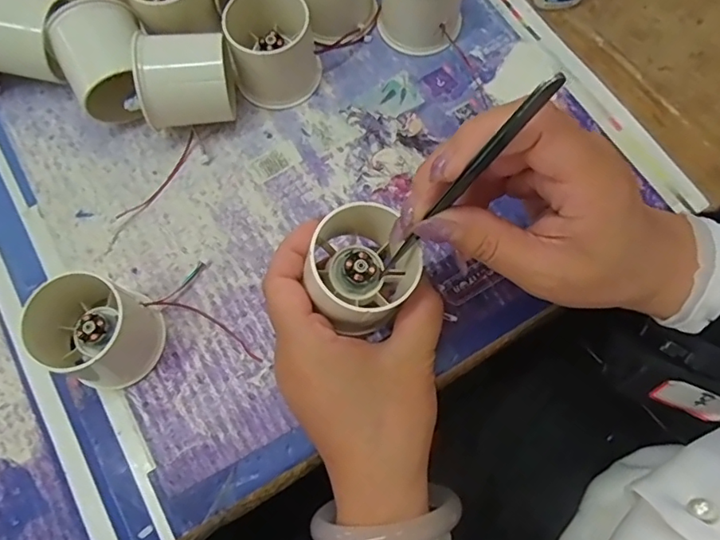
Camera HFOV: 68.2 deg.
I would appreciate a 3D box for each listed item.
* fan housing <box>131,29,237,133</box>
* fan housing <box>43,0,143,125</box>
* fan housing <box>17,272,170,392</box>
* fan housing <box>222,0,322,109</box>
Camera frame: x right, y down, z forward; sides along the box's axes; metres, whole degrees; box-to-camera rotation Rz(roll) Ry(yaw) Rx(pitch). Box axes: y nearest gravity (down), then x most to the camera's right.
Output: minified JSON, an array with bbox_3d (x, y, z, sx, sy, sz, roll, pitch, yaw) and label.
[{"bbox_3d":[-0.103,-0.111,0.327,0.054,0.053,0.049,-11,72,-2],"label":"fan housing"},{"bbox_3d":[-0.154,-0.123,0.329,0.049,0.055,0.065,-19,73,-4],"label":"fan housing"},{"bbox_3d":[-0.141,0.032,0.284,0.053,0.049,0.054,24,75,9],"label":"fan housing"},{"bbox_3d":[-0.057,-0.146,0.340,0.055,0.045,0.067,-14,72,-3],"label":"fan housing"}]

